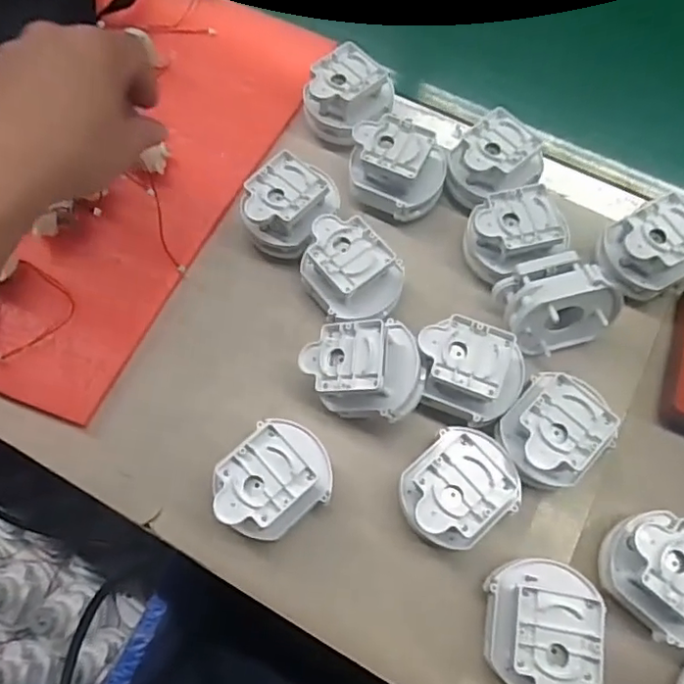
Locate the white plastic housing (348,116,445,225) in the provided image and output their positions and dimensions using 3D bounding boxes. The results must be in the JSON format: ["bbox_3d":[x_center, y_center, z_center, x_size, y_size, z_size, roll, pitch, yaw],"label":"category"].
[{"bbox_3d":[0.040,-0.124,0.430,0.068,0.048,0.057,22,70,9],"label":"white plastic housing"}]

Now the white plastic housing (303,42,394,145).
[{"bbox_3d":[0.004,-0.188,0.453,0.060,0.043,0.059,37,73,14],"label":"white plastic housing"}]

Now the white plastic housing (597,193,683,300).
[{"bbox_3d":[0.214,-0.061,0.405,0.058,0.052,0.052,-24,70,-9],"label":"white plastic housing"}]

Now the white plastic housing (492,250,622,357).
[{"bbox_3d":[0.141,-0.027,0.386,0.068,0.063,0.054,-16,69,-6],"label":"white plastic housing"}]

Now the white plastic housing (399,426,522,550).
[{"bbox_3d":[0.069,0.089,0.351,0.070,0.051,0.058,-34,72,-12],"label":"white plastic housing"}]

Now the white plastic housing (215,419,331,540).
[{"bbox_3d":[-0.041,0.085,0.353,0.071,0.050,0.058,-35,72,-13],"label":"white plastic housing"}]

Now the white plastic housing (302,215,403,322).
[{"bbox_3d":[0.005,-0.046,0.402,0.056,0.048,0.067,-39,73,-14],"label":"white plastic housing"}]

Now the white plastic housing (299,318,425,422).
[{"bbox_3d":[0.013,0.015,0.370,0.075,0.043,0.063,5,73,28],"label":"white plastic housing"}]

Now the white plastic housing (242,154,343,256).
[{"bbox_3d":[-0.034,-0.094,0.419,0.061,0.045,0.069,38,73,14],"label":"white plastic housing"}]

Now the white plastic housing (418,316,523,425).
[{"bbox_3d":[0.079,0.020,0.377,0.068,0.050,0.058,23,70,9],"label":"white plastic housing"}]

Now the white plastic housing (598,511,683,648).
[{"bbox_3d":[0.185,0.132,0.334,0.058,0.050,0.066,-37,72,-13],"label":"white plastic housing"}]

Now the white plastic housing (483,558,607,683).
[{"bbox_3d":[0.111,0.159,0.324,0.062,0.052,0.070,5,68,3],"label":"white plastic housing"}]

